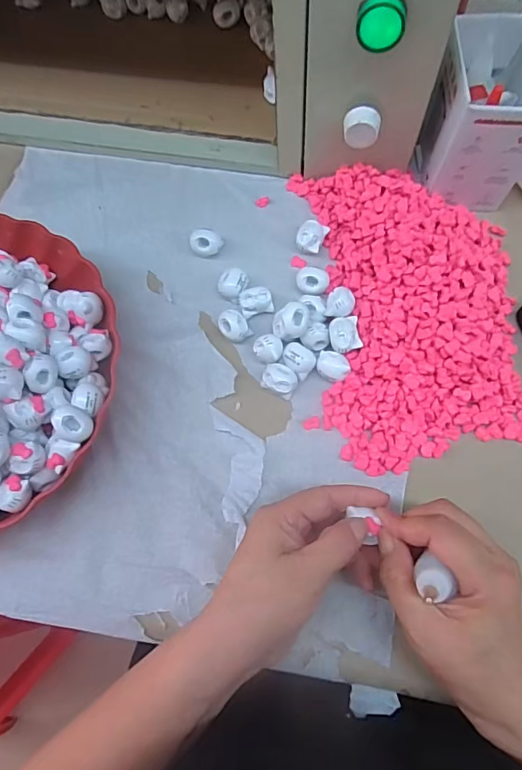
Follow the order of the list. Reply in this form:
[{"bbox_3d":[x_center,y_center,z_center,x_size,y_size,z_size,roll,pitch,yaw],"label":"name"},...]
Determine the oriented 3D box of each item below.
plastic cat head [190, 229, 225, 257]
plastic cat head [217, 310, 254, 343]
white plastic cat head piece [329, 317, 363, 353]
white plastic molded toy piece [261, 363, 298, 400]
[{"bbox_3d":[-0.046,-0.116,0.387,0.024,0.018,0.020,17,73,7],"label":"plastic cat head"},{"bbox_3d":[-0.020,-0.044,0.358,0.020,0.017,0.024,-28,73,-7],"label":"plastic cat head"},{"bbox_3d":[0.062,-0.038,0.341,0.022,0.011,0.025,-12,72,-2],"label":"white plastic cat head piece"},{"bbox_3d":[0.014,-0.003,0.343,0.025,0.019,0.021,40,78,13],"label":"white plastic molded toy piece"}]

